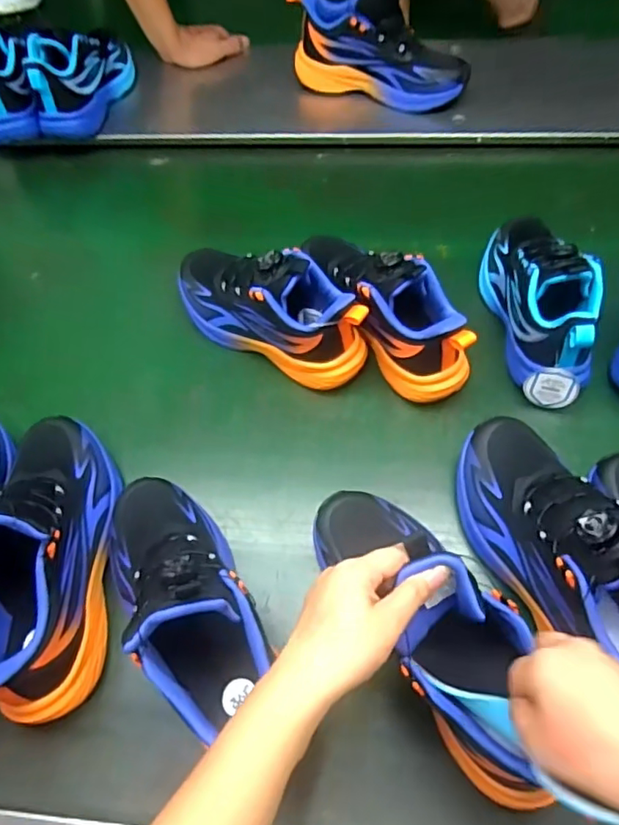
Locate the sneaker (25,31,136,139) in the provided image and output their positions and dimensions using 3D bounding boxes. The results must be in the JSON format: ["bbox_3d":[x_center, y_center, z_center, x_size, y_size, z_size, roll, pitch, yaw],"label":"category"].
[{"bbox_3d":[-0.339,-0.508,0.836,0.074,0.107,0.201,12,65,9],"label":"sneaker"}]

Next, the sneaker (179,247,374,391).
[{"bbox_3d":[-0.049,-0.117,0.598,0.240,0.118,0.086,29,68,16],"label":"sneaker"}]

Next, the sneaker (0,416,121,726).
[{"bbox_3d":[-0.227,0.103,0.459,0.094,0.113,0.260,-6,64,0],"label":"sneaker"}]

